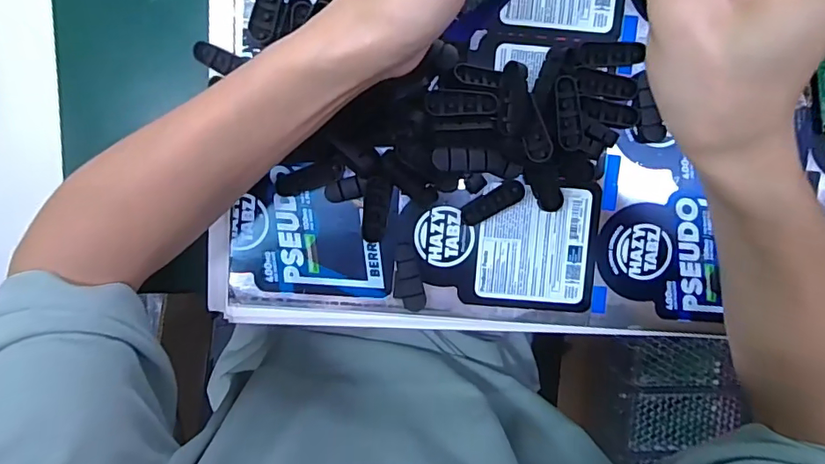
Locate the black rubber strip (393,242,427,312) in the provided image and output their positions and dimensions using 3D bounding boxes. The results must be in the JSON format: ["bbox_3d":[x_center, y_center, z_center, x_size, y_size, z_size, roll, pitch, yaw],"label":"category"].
[{"bbox_3d":[-0.004,0.032,0.372,0.021,0.007,0.049,-9,84,1],"label":"black rubber strip"}]

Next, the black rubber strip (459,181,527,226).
[{"bbox_3d":[0.056,-0.021,0.368,0.047,0.009,0.016,-32,100,0],"label":"black rubber strip"}]

